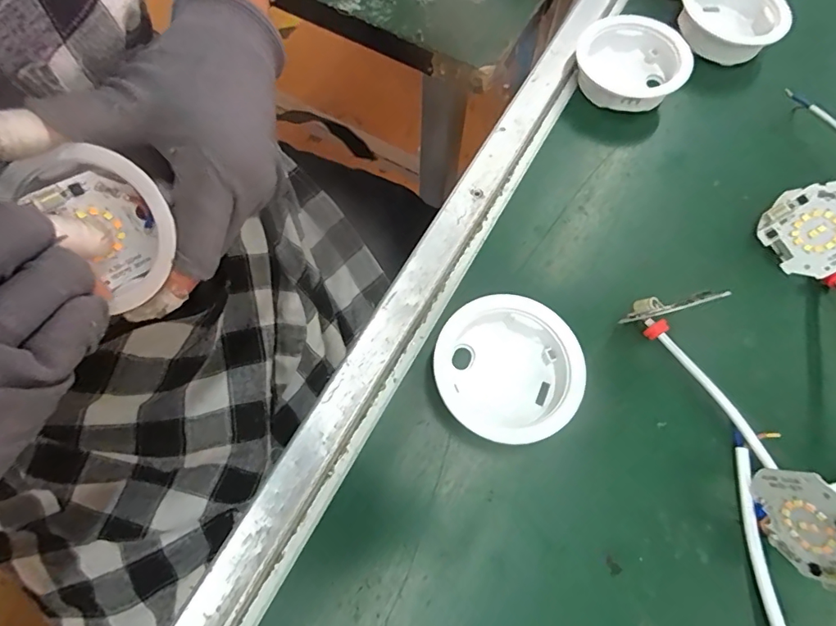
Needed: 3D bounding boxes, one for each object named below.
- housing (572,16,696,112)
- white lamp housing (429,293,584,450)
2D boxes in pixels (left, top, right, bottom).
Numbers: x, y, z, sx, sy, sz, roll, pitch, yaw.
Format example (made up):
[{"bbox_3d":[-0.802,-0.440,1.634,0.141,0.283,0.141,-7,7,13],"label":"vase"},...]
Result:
[{"bbox_3d":[0.141,-0.167,0.334,0.062,0.031,0.071,-41,76,-16],"label":"housing"},{"bbox_3d":[0.044,0.029,0.245,0.070,0.019,0.070,1,69,-3],"label":"white lamp housing"}]

